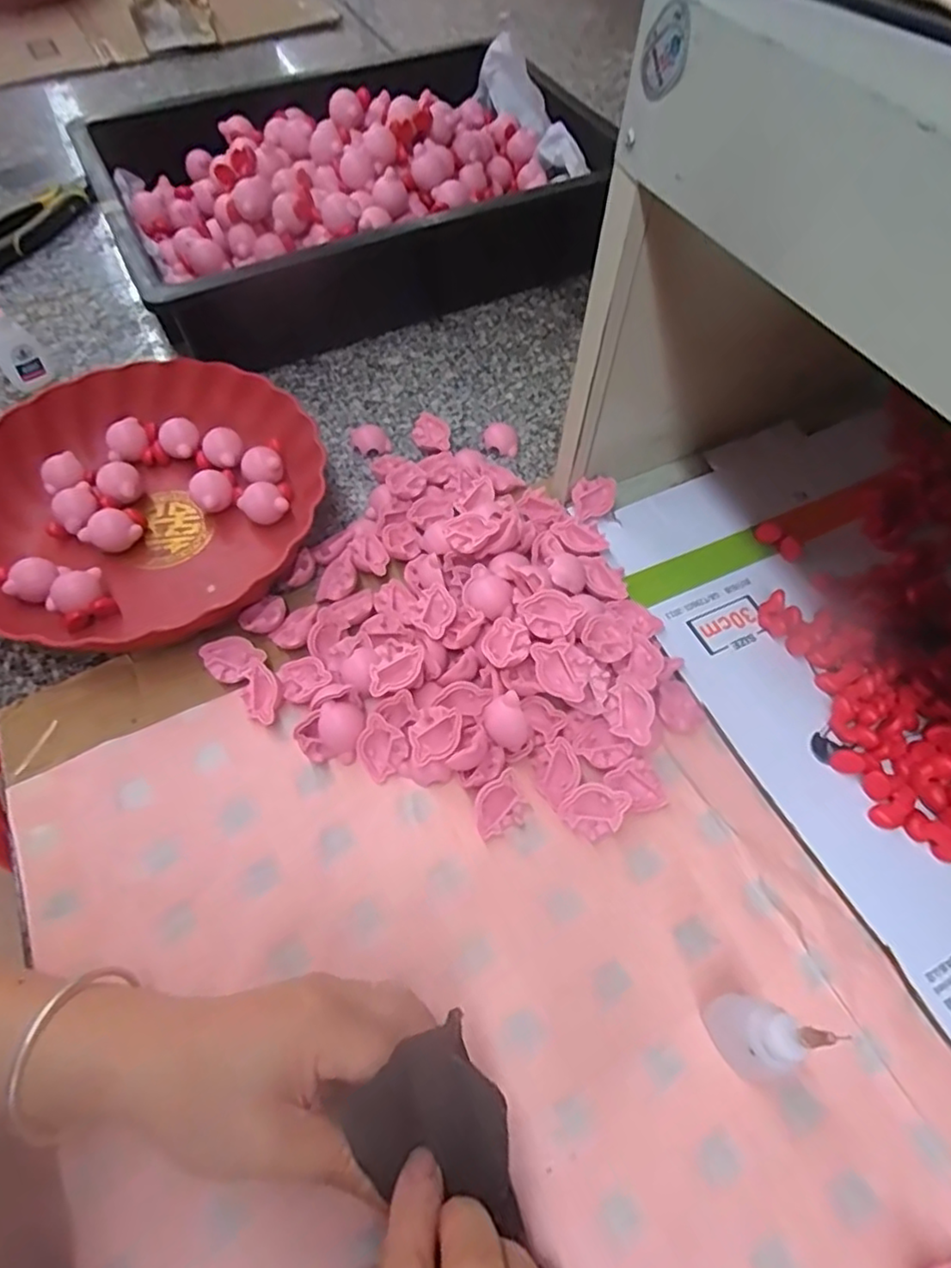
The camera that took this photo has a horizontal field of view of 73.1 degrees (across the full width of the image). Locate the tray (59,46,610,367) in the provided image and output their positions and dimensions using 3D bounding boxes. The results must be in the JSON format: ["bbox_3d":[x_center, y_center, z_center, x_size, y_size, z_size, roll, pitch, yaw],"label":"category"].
[{"bbox_3d":[-0.109,-0.405,0.599,0.413,0.115,0.288,-25,63,-12],"label":"tray"}]

